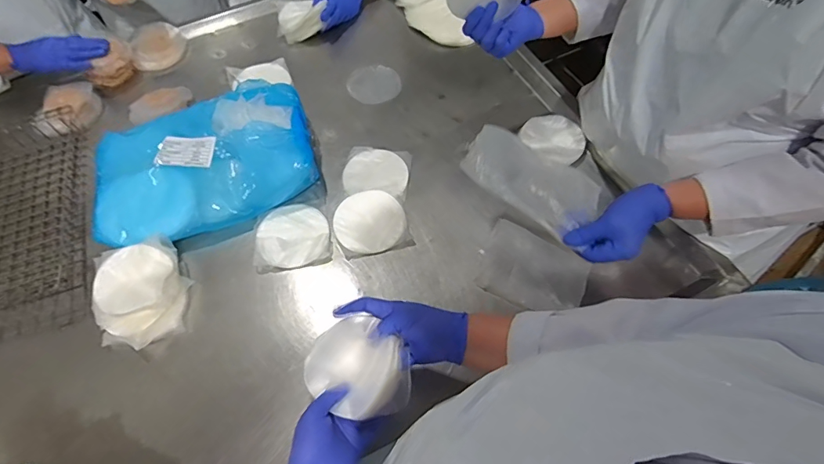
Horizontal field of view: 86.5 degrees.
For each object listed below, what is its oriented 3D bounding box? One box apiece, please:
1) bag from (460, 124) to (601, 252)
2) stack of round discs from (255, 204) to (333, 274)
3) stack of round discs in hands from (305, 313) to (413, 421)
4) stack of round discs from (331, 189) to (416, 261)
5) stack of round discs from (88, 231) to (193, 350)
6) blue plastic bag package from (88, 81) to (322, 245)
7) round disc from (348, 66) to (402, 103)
[{"bbox_3d":[0.175,-0.078,0.653,0.200,0.033,0.103,33,66,6],"label":"bag"},{"bbox_3d":[-0.210,0.008,0.774,0.129,0.014,0.122,-11,62,-4],"label":"stack of round discs"},{"bbox_3d":[-0.067,0.160,0.526,0.121,0.021,0.112,-8,62,-2],"label":"stack of round discs in hands"},{"bbox_3d":[-0.076,-0.017,0.788,0.127,0.025,0.118,-16,63,-7],"label":"stack of round discs"},{"bbox_3d":[-0.449,0.099,0.727,0.133,0.061,0.169,-23,64,-10],"label":"stack of round discs"},{"bbox_3d":[-0.380,-0.136,0.799,0.390,0.080,0.257,-18,63,-8],"label":"blue plastic bag package"},{"bbox_3d":[-0.085,-0.330,0.982,0.115,0.005,0.137,-14,55,-4],"label":"round disc"}]

